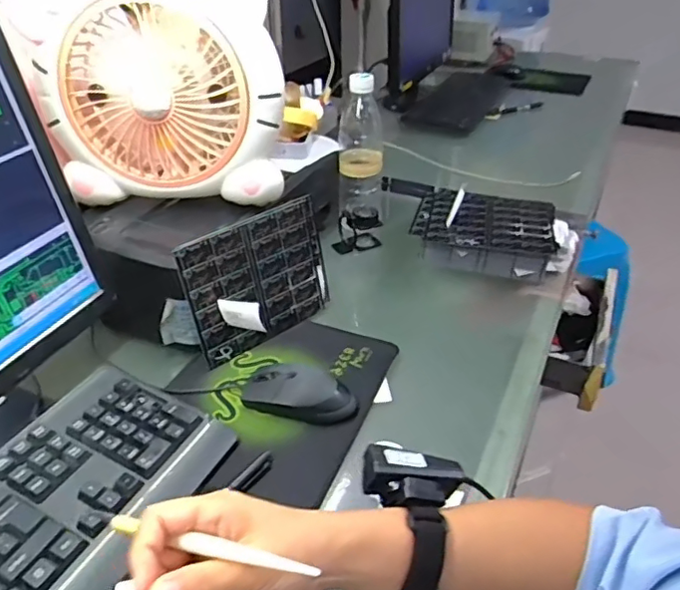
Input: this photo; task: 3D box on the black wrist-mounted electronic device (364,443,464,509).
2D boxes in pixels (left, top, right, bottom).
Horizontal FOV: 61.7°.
[{"bbox_3d":[0.052,0.132,0.410,0.070,0.025,0.041,4,35,5],"label":"black wrist-mounted electronic device"}]

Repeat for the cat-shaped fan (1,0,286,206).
[{"bbox_3d":[-0.195,-0.227,0.620,0.259,0.235,0.095,0,35,-1],"label":"cat-shaped fan"}]

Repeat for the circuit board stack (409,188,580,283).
[{"bbox_3d":[0.221,-0.091,0.816,0.222,0.073,0.150,10,36,14],"label":"circuit board stack"}]

